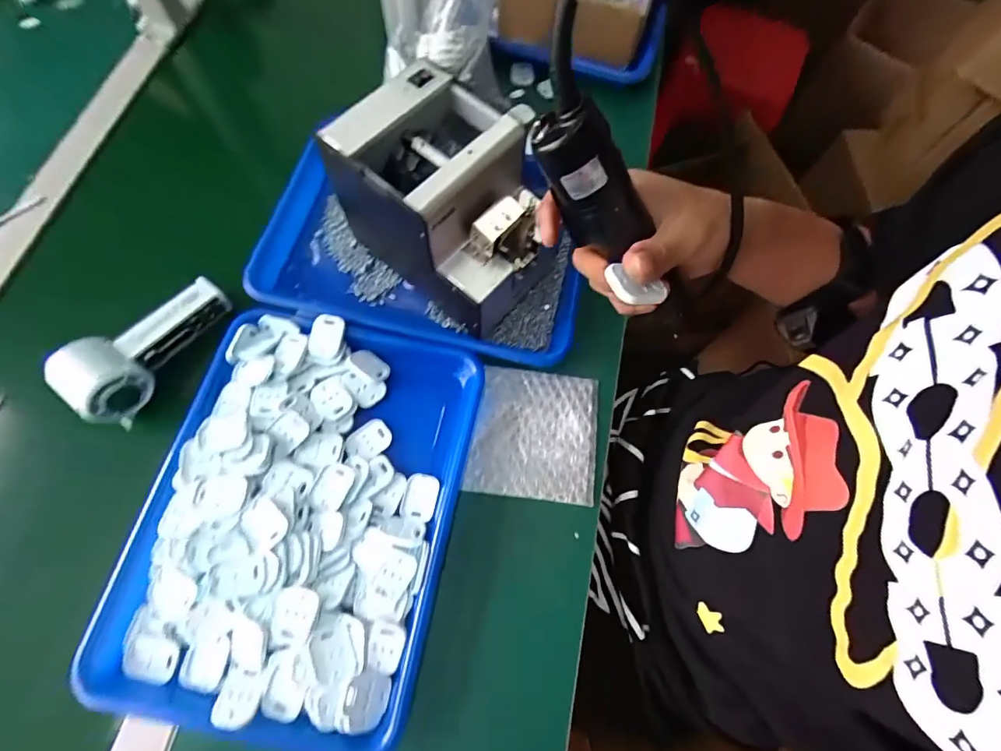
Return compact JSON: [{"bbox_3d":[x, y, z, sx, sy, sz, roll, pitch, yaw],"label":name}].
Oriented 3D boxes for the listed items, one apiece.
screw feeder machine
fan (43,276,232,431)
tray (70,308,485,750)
[{"bbox_3d":[-0.045,-0.155,0.426,0.171,0.156,0.123,39,73,11],"label":"screw feeder machine"},{"bbox_3d":[-0.339,-0.034,0.428,0.061,0.050,0.154,29,71,8],"label":"fan"},{"bbox_3d":[-0.166,0.108,0.386,0.247,0.030,0.326,12,70,2],"label":"tray"}]

